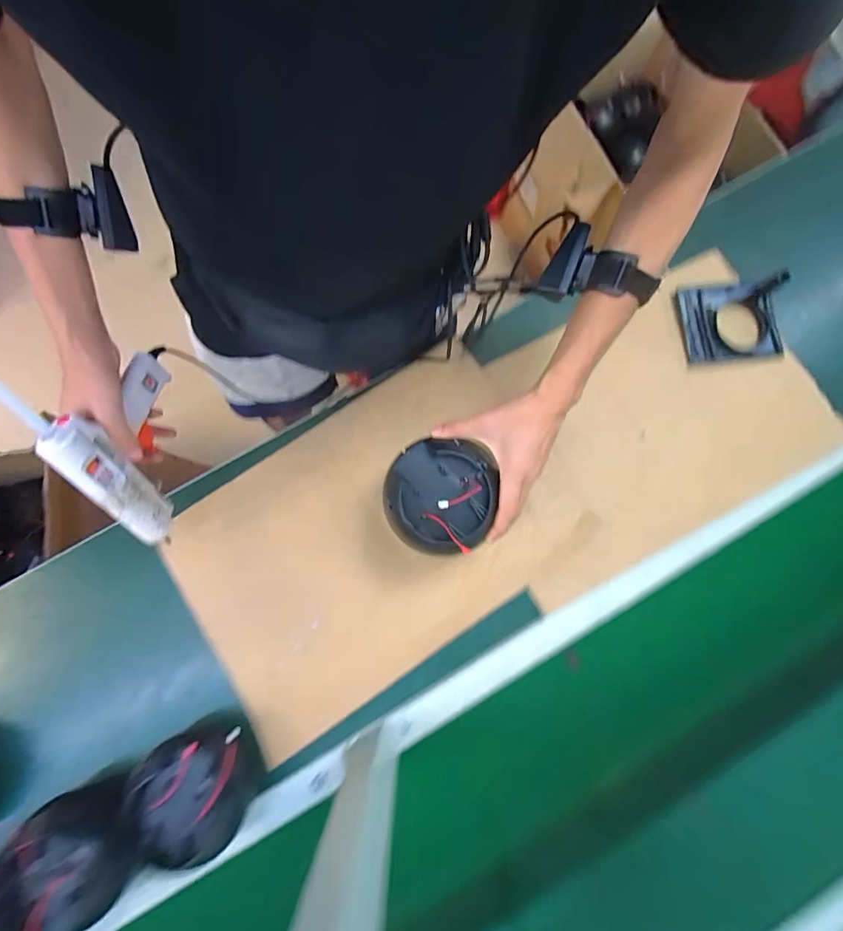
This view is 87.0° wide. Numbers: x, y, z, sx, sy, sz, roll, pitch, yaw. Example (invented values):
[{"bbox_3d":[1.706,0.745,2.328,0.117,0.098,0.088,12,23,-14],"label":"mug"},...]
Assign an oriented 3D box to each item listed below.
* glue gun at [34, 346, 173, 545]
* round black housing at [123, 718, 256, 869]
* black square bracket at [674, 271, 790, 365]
[{"bbox_3d":[-0.330,-0.015,0.473,0.040,0.134,0.211,0,94,15],"label":"glue gun"},{"bbox_3d":[-0.256,0.357,0.492,0.120,0.058,0.127,0,79,0],"label":"round black housing"},{"bbox_3d":[0.450,-0.213,0.632,0.136,0.059,0.121,-5,79,-1],"label":"black square bracket"}]

